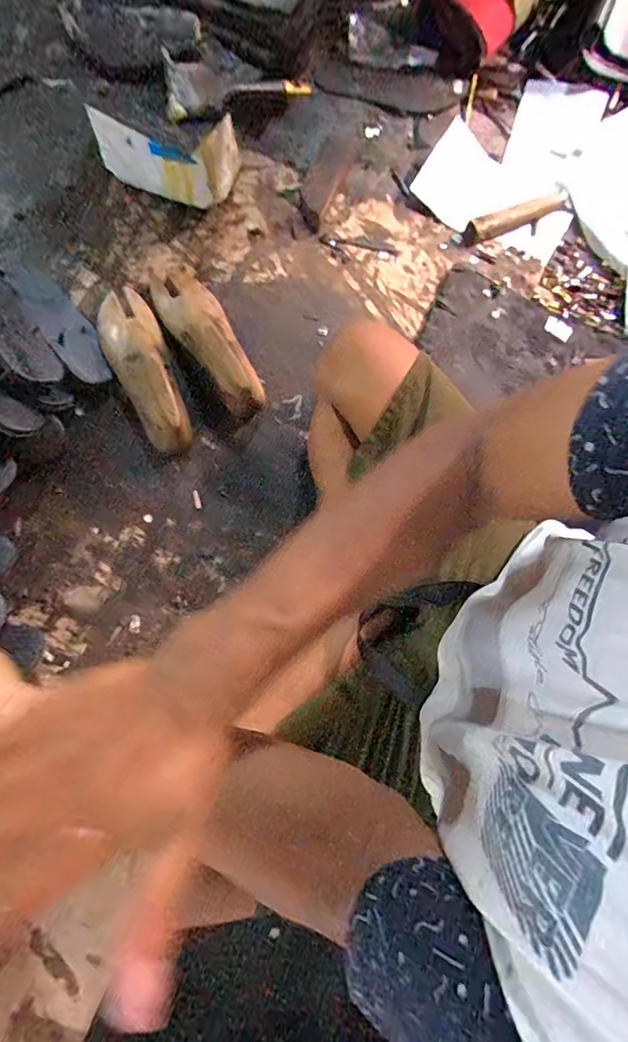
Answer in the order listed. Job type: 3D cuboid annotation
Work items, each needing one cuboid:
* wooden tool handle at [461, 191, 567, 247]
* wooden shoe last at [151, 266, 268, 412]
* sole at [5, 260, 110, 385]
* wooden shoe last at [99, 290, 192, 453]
[{"bbox_3d":[0.305,-0.462,0.714,0.168,0.034,0.030,-22,84,-7],"label":"wooden tool handle"},{"bbox_3d":[-0.155,-0.269,0.658,0.081,0.062,0.262,-31,85,-8],"label":"wooden shoe last"},{"bbox_3d":[-0.351,-0.278,0.651,0.202,0.012,0.069,51,53,-2],"label":"sole"},{"bbox_3d":[-0.234,-0.211,0.637,0.082,0.081,0.257,-24,84,-7],"label":"wooden shoe last"}]

